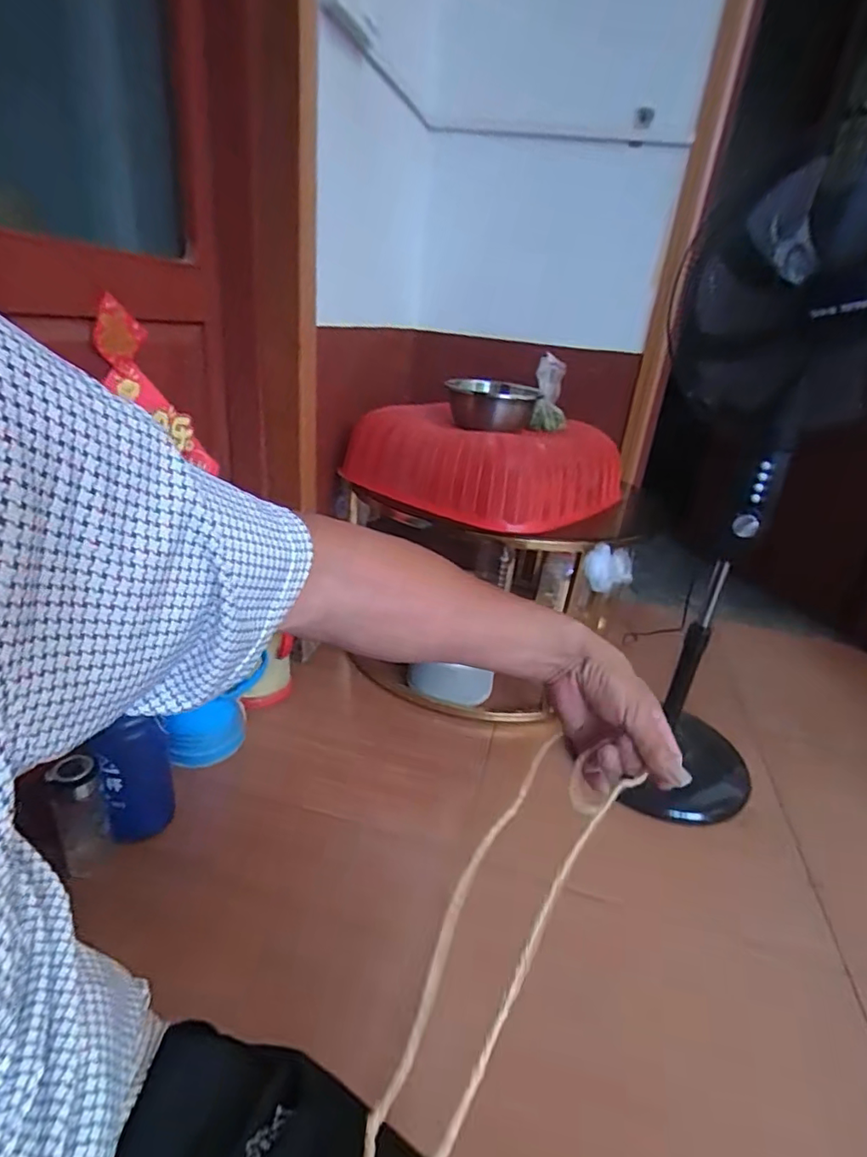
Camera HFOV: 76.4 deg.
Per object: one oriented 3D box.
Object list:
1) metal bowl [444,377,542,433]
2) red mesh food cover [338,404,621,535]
[{"bbox_3d":[0.138,-0.412,1.317,0.212,0.096,0.264,5,25,-4],"label":"metal bowl"},{"bbox_3d":[0.170,-0.285,1.344,0.533,0.185,0.474,23,30,32],"label":"red mesh food cover"}]

